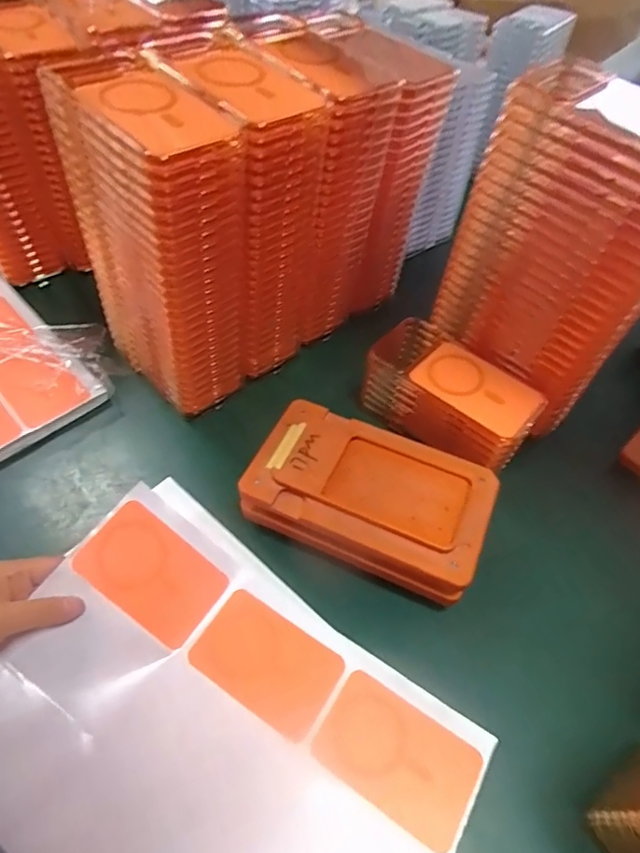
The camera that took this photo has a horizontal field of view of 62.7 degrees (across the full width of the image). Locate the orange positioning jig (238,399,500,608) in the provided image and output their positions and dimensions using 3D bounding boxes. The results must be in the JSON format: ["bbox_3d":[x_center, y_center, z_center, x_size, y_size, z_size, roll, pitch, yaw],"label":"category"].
[{"bbox_3d":[0.040,0.067,0.460,0.203,0.070,0.121,19,55,13],"label":"orange positioning jig"}]

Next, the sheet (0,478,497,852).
[{"bbox_3d":[-0.075,0.228,0.370,0.333,0.087,0.248,31,58,21],"label":"sheet"}]

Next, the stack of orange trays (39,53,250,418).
[{"bbox_3d":[-0.138,-0.158,0.488,0.090,0.270,0.180,-31,59,-22],"label":"stack of orange trays"}]

